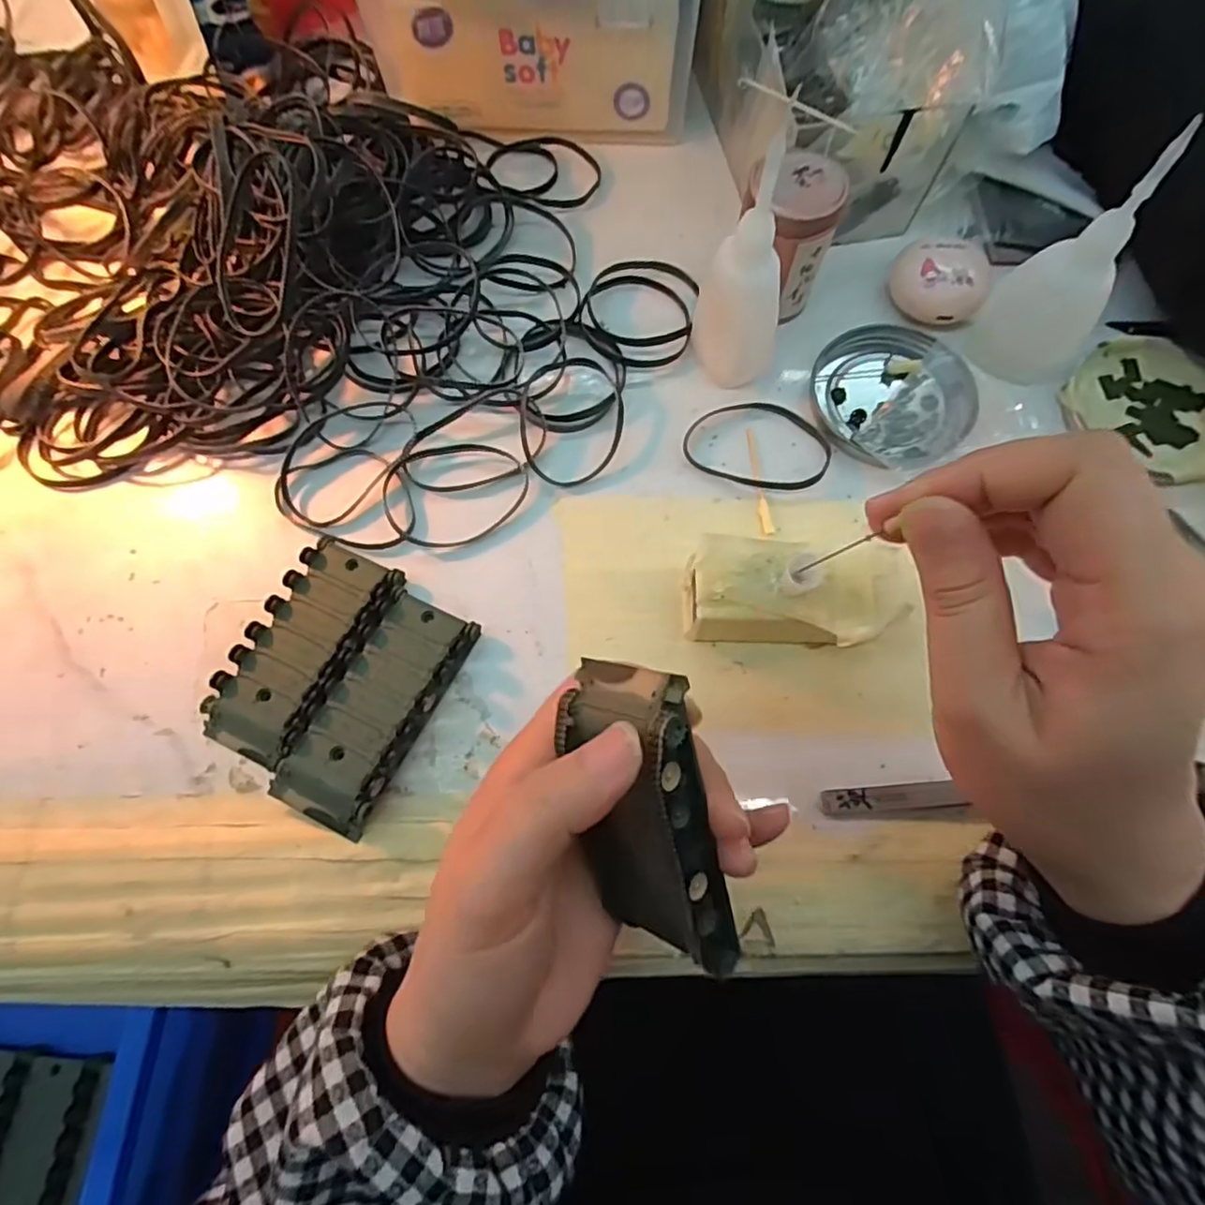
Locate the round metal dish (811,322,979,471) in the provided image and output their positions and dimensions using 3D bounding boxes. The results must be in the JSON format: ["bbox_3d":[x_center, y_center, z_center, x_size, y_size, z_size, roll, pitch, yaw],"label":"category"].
[{"bbox_3d":[0.145,-0.105,0.320,0.076,0.007,0.083,0,72,0],"label":"round metal dish"}]

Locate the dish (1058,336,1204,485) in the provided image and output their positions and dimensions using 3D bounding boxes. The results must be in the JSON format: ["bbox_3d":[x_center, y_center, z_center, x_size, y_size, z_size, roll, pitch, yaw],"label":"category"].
[{"bbox_3d":[0.273,-0.097,0.315,0.077,0.015,0.070,0,72,0],"label":"dish"}]

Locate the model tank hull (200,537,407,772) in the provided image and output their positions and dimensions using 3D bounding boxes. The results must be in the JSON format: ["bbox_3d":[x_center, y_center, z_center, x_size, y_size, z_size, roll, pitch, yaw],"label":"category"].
[{"bbox_3d":[-0.129,0.020,0.274,0.046,0.022,0.097,24,74,8],"label":"model tank hull"}]

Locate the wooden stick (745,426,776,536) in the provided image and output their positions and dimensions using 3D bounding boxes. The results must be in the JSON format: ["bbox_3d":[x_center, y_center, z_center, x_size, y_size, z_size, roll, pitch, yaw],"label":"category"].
[{"bbox_3d":[0.075,-0.059,0.308,0.006,0.004,0.059,-5,72,-1],"label":"wooden stick"}]

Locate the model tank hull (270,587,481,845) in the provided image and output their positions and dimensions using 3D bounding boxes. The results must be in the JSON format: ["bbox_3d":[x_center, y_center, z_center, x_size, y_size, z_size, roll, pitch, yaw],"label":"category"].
[{"bbox_3d":[-0.093,0.044,0.266,0.041,0.021,0.097,26,74,8],"label":"model tank hull"}]

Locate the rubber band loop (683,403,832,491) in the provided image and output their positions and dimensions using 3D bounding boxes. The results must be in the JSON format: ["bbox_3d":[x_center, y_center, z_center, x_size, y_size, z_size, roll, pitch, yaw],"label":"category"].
[{"bbox_3d":[0.077,-0.079,0.314,0.070,0.004,0.048,21,74,7],"label":"rubber band loop"}]

